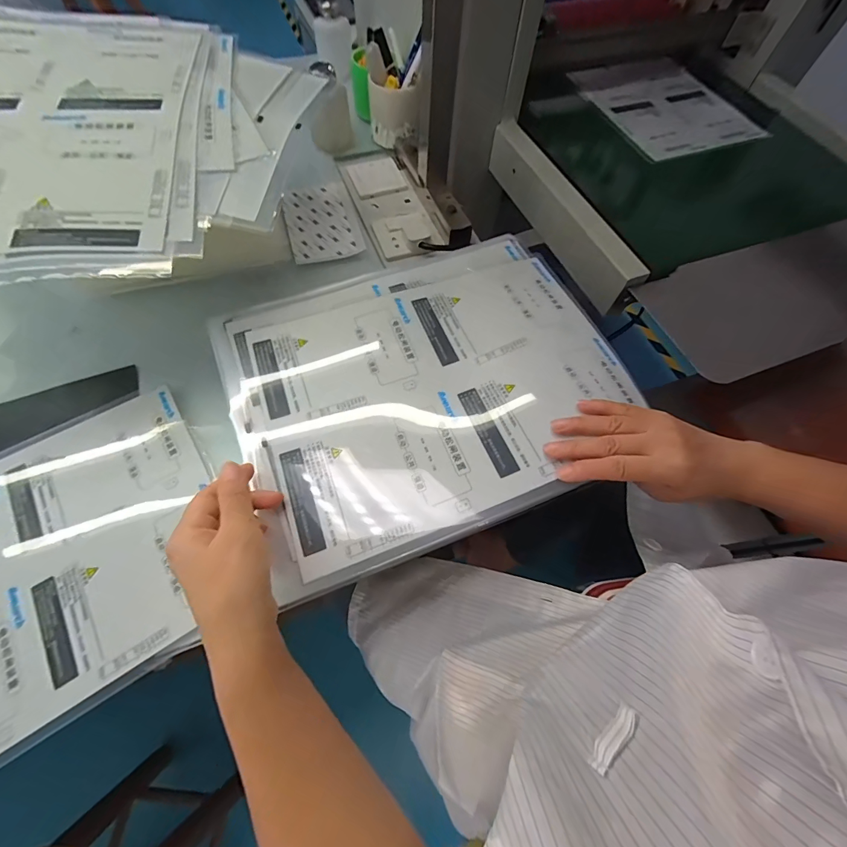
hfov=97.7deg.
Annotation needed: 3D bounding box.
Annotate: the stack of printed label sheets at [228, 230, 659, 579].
[{"bbox_3d":[0.004,-0.053,0.380,0.363,0.022,0.313,-20,66,-10],"label":"stack of printed label sheets"}]

